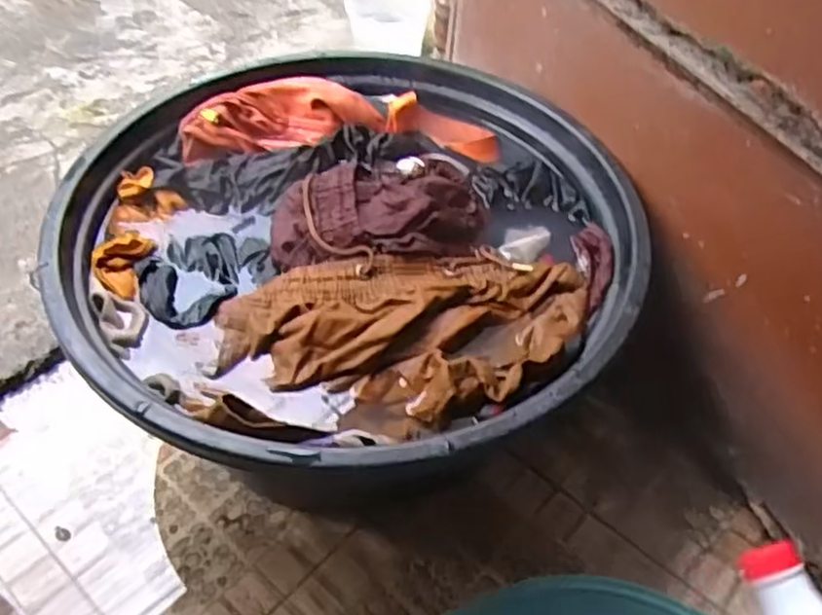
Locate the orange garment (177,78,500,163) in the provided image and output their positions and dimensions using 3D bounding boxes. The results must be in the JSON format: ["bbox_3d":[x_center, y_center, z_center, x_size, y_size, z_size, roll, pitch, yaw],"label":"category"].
[{"bbox_3d":[-0.080,-0.215,0.834,0.344,0.058,0.102,-3,49,-6],"label":"orange garment"}]

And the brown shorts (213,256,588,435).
[{"bbox_3d":[0.003,0.029,0.650,0.325,0.061,0.171,-7,50,-9],"label":"brown shorts"}]

